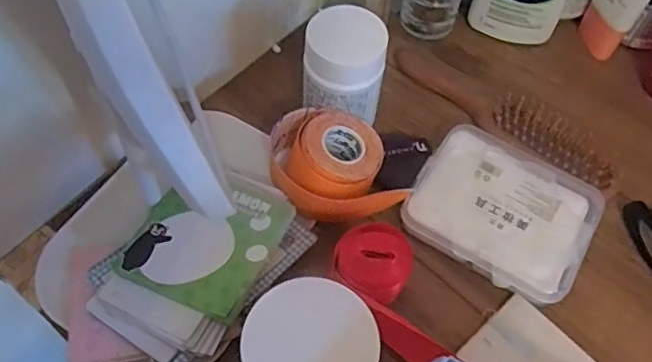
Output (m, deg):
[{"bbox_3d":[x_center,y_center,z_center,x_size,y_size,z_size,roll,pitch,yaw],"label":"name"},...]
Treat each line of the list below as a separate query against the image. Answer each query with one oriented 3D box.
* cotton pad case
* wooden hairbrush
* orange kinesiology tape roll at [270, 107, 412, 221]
[{"bbox_3d":[0.117,0.019,0.390,0.114,0.021,0.093,32,62,15],"label":"cotton pad case"},{"bbox_3d":[0.126,-0.049,0.428,0.185,0.029,0.042,41,65,20],"label":"wooden hairbrush"},{"bbox_3d":[0.008,-0.007,0.383,0.081,0.059,0.065,-5,59,-6],"label":"orange kinesiology tape roll"}]

